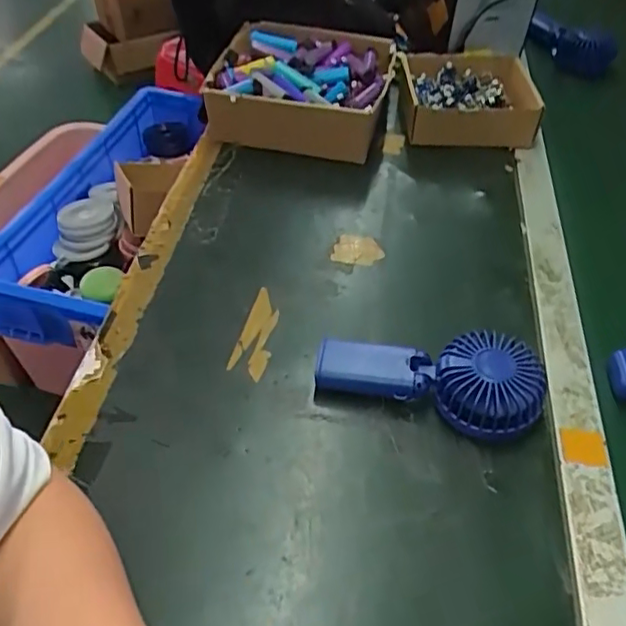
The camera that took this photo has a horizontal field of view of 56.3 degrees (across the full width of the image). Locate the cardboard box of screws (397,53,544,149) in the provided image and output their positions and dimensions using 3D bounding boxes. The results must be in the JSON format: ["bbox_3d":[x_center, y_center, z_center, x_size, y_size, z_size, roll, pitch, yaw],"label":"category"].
[{"bbox_3d":[0.203,-0.290,0.789,0.167,0.068,0.158,1,48,-3],"label":"cardboard box of screws"}]

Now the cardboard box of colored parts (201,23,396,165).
[{"bbox_3d":[-0.011,-0.300,0.777,0.207,0.093,0.233,12,48,7],"label":"cardboard box of colored parts"}]

